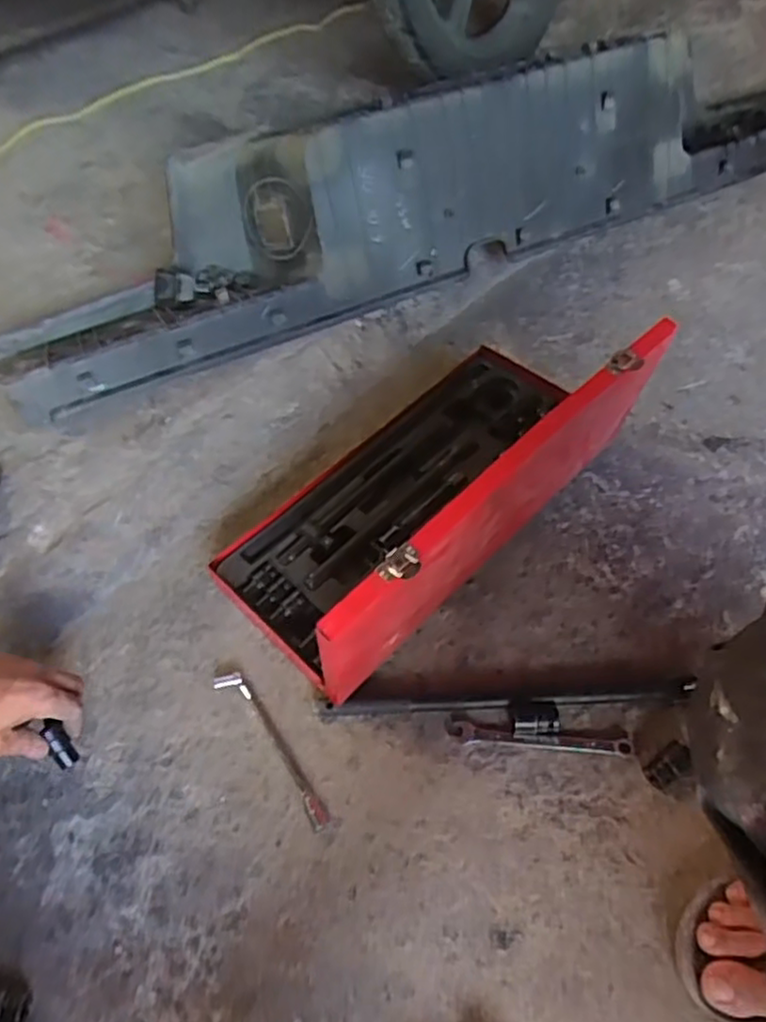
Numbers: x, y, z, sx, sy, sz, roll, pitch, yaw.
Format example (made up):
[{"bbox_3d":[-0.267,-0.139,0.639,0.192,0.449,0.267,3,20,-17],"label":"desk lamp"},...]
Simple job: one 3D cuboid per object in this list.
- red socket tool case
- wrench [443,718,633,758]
[{"bbox_3d":[0.044,-0.049,0.676,0.427,0.214,0.222,-40,61,-22],"label":"red socket tool case"},{"bbox_3d":[0.139,0.202,0.611,0.157,0.006,0.018,3,55,7],"label":"wrench"}]

